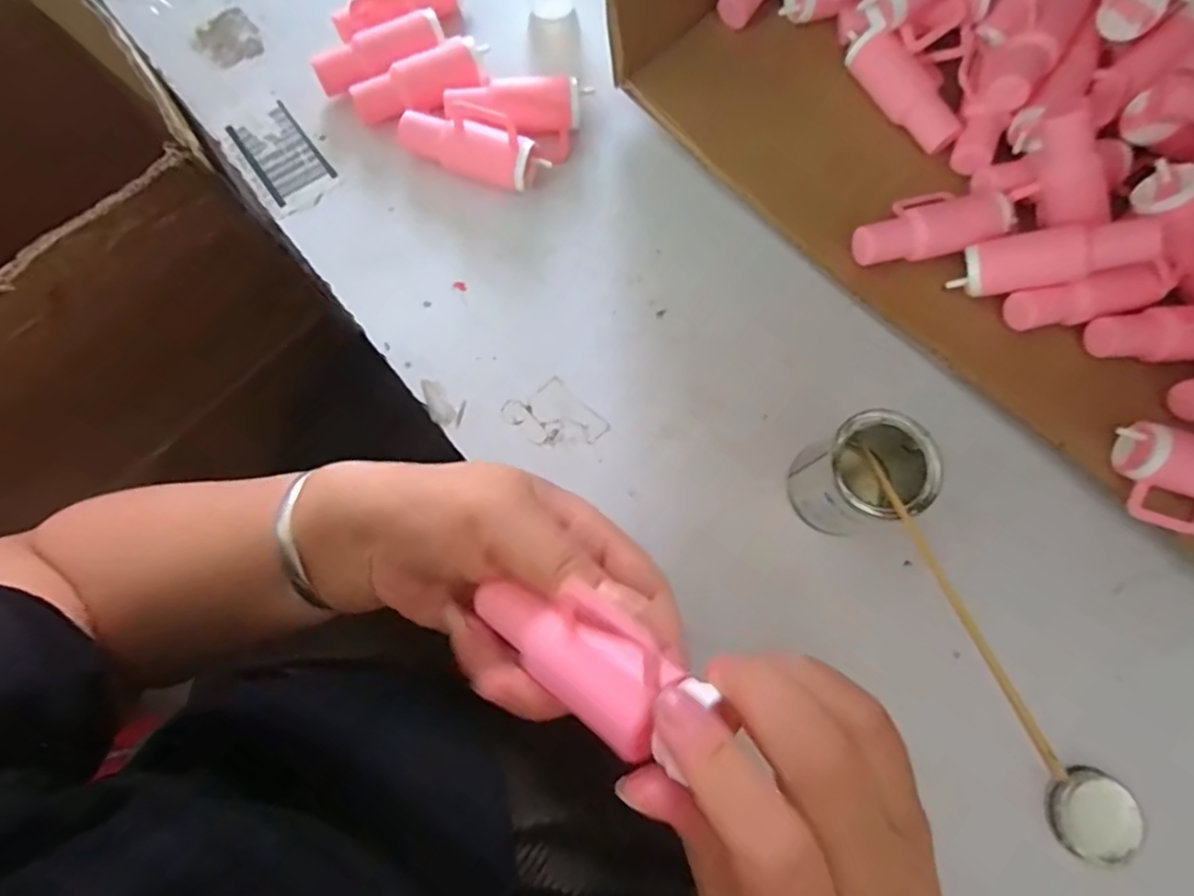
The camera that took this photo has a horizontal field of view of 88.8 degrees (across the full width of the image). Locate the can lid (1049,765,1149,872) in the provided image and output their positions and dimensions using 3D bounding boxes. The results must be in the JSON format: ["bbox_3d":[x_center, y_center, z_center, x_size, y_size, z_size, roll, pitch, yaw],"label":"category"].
[{"bbox_3d":[0.241,0.178,0.295,0.036,0.012,0.040,39,79,8],"label":"can lid"}]

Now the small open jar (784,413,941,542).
[{"bbox_3d":[0.133,0.014,0.310,0.055,0.058,0.049,-31,79,-7],"label":"small open jar"}]

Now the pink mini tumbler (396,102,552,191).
[{"bbox_3d":[-0.076,-0.181,0.363,0.082,0.035,0.028,23,78,5],"label":"pink mini tumbler"}]

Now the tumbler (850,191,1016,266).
[{"bbox_3d":[0.191,-0.127,0.352,0.086,0.021,0.034,-11,77,-3],"label":"tumbler"}]

